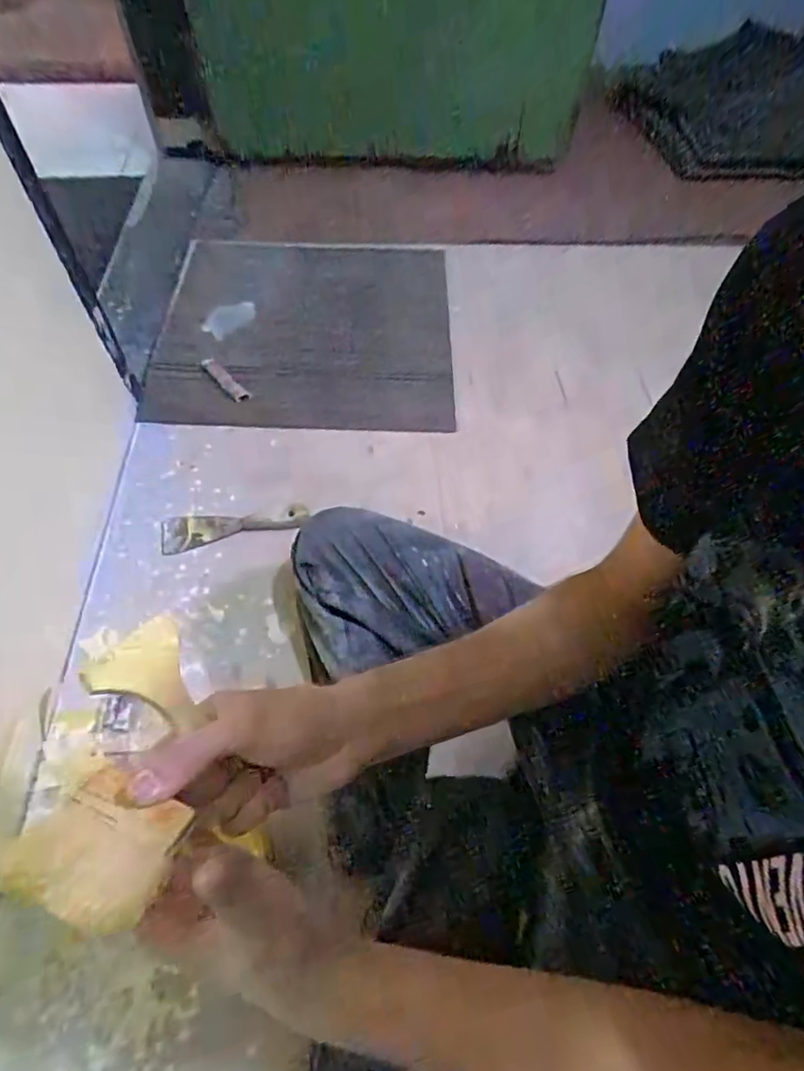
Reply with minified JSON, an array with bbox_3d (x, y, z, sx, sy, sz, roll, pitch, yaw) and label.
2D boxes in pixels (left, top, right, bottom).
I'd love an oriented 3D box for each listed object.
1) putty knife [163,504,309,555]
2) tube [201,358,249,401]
[{"bbox_3d":[-0.226,-0.020,0.776,0.192,0.014,0.054,-11,59,-9],"label":"putty knife"},{"bbox_3d":[-0.280,-0.243,0.903,0.092,0.016,0.025,45,65,4],"label":"tube"}]

